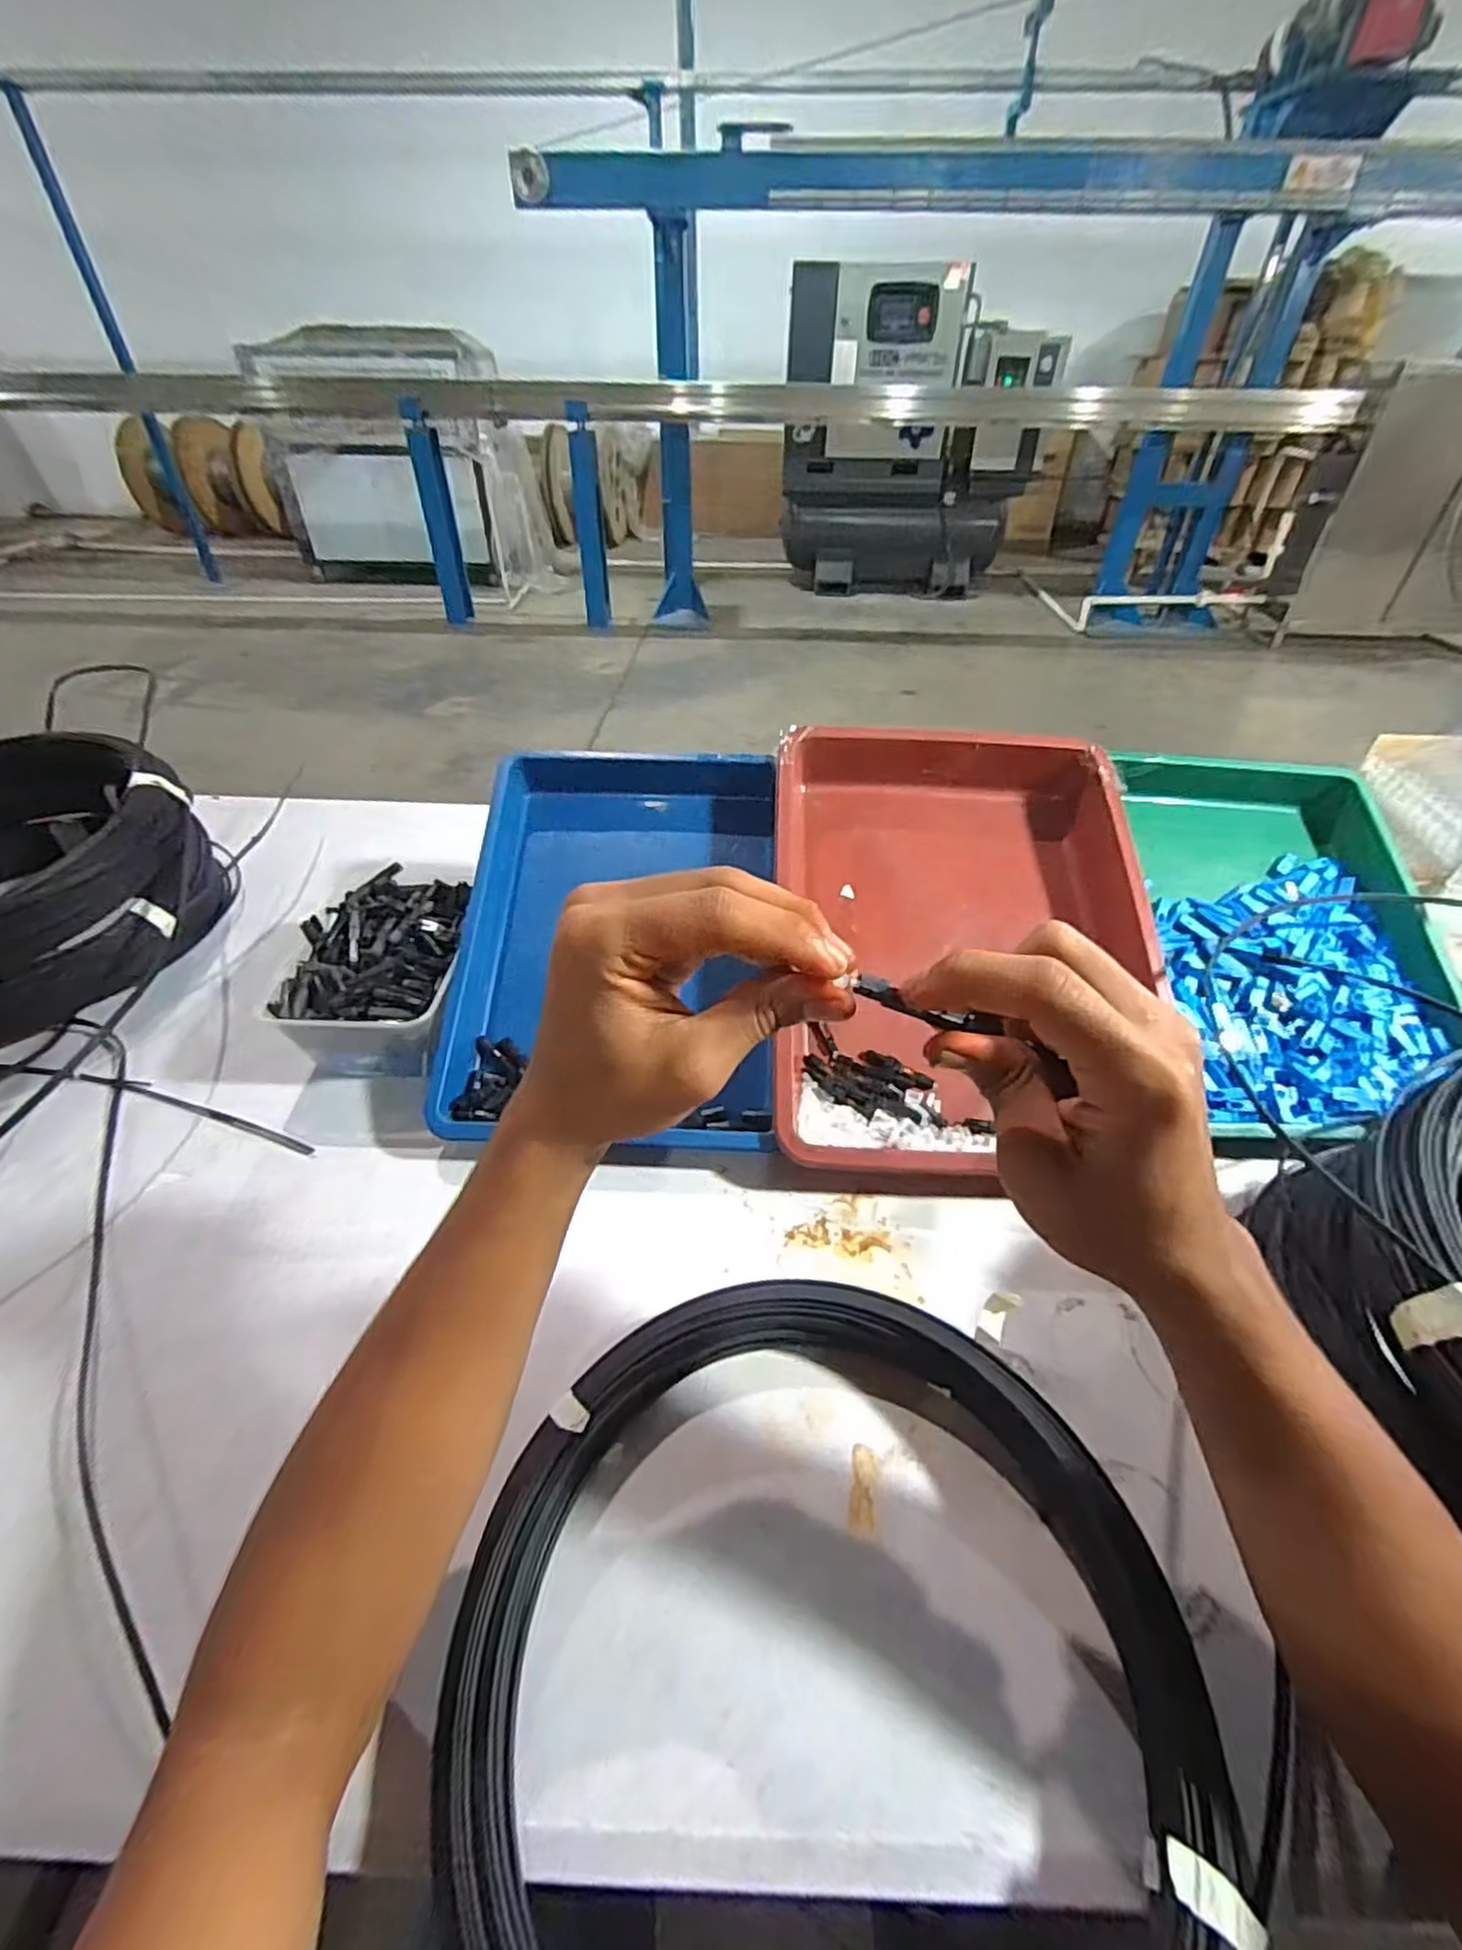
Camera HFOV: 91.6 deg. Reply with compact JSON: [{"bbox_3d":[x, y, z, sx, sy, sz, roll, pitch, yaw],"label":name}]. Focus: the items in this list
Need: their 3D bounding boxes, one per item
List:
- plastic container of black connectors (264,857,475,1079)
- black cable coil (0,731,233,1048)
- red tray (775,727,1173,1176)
[{"bbox_3d":[-0.258,-0.003,0.549,0.116,0.078,0.173,-1,42,-2],"label":"plastic container of black connectors"},{"bbox_3d":[-0.595,-0.074,0.595,0.290,0.133,0.262,25,47,25],"label":"black cable coil"},{"bbox_3d":[0.167,-0.033,0.529,0.265,0.083,0.354,0,63,4],"label":"red tray"}]

